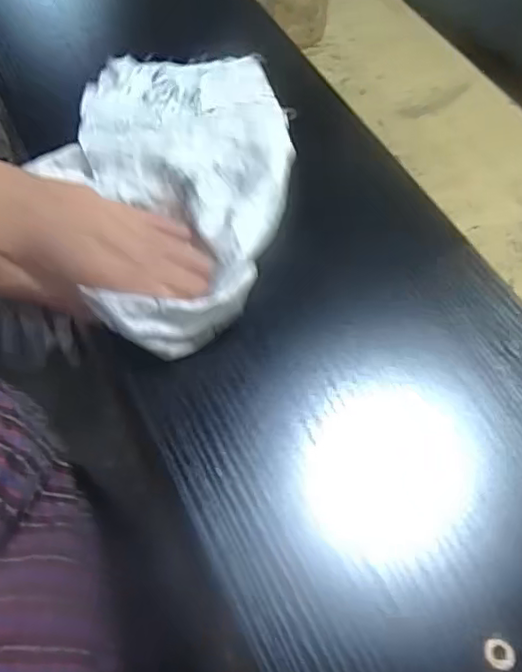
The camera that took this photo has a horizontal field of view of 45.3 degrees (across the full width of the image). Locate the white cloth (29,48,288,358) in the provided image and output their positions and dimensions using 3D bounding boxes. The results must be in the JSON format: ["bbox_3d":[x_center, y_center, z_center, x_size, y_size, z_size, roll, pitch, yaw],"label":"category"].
[{"bbox_3d":[-0.053,-0.102,0.381,0.144,0.044,0.246,-11,52,-5],"label":"white cloth"}]

